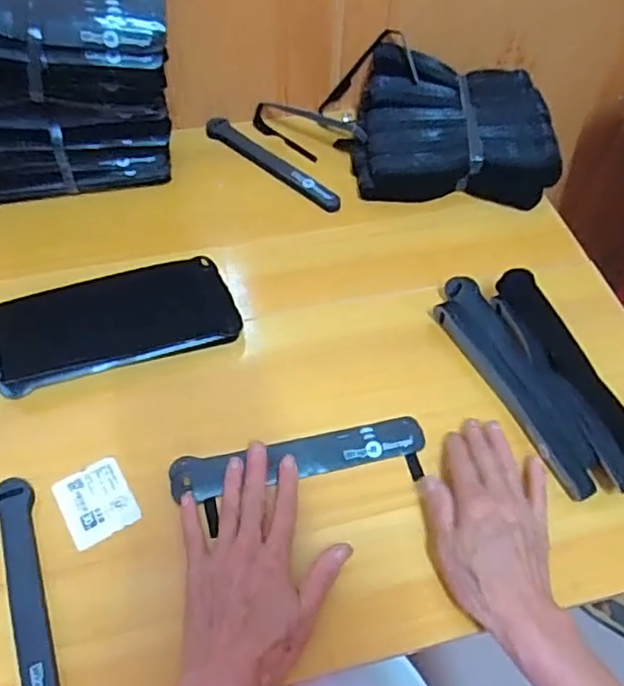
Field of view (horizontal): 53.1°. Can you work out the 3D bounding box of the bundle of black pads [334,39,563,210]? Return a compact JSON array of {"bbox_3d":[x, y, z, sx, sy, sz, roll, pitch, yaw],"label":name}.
[{"bbox_3d":[0.147,-0.243,0.695,0.228,0.072,0.173,3,55,0],"label":"bundle of black pads"}]

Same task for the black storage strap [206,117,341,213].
[{"bbox_3d":[-0.046,-0.202,0.696,0.199,0.012,0.028,40,62,23],"label":"black storage strap"}]

